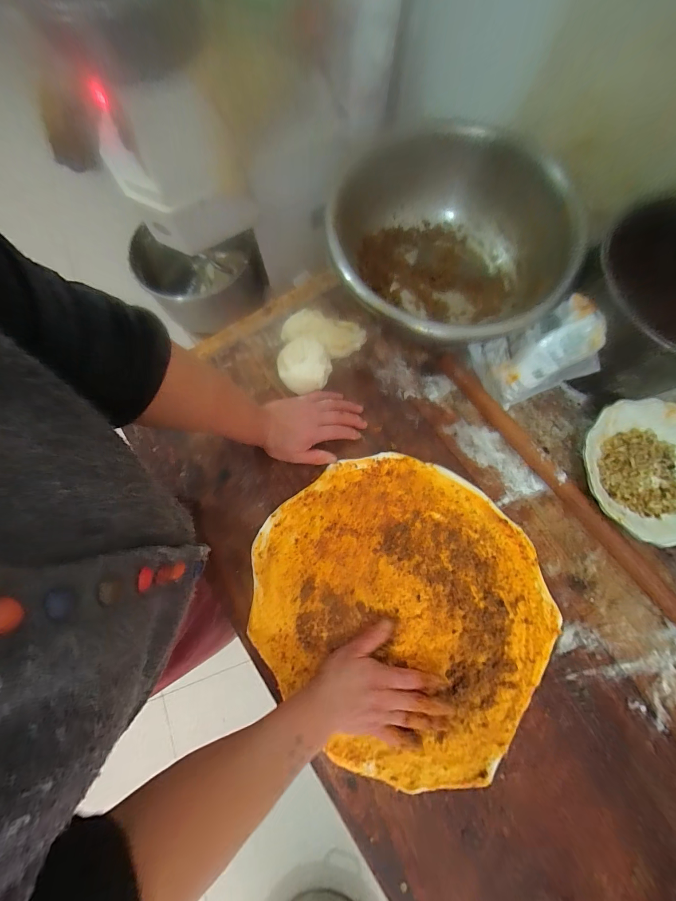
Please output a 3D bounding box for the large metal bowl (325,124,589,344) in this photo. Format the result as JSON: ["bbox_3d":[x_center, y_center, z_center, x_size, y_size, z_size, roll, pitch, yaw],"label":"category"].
[{"bbox_3d":[0.173,-0.275,0.469,0.322,0.125,0.298,0,78,-1],"label":"large metal bowl"}]

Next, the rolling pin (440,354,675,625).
[{"bbox_3d":[0.303,0.043,0.443,0.024,0.023,0.464,-37,81,-8],"label":"rolling pin"}]

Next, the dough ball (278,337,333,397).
[{"bbox_3d":[-0.050,-0.124,0.485,0.075,0.053,0.072,0,78,-1],"label":"dough ball"}]

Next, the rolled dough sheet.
[{"bbox_3d":[0.085,0.198,0.426,0.352,0.009,0.383,-42,82,-9],"label":"rolled dough sheet"}]

